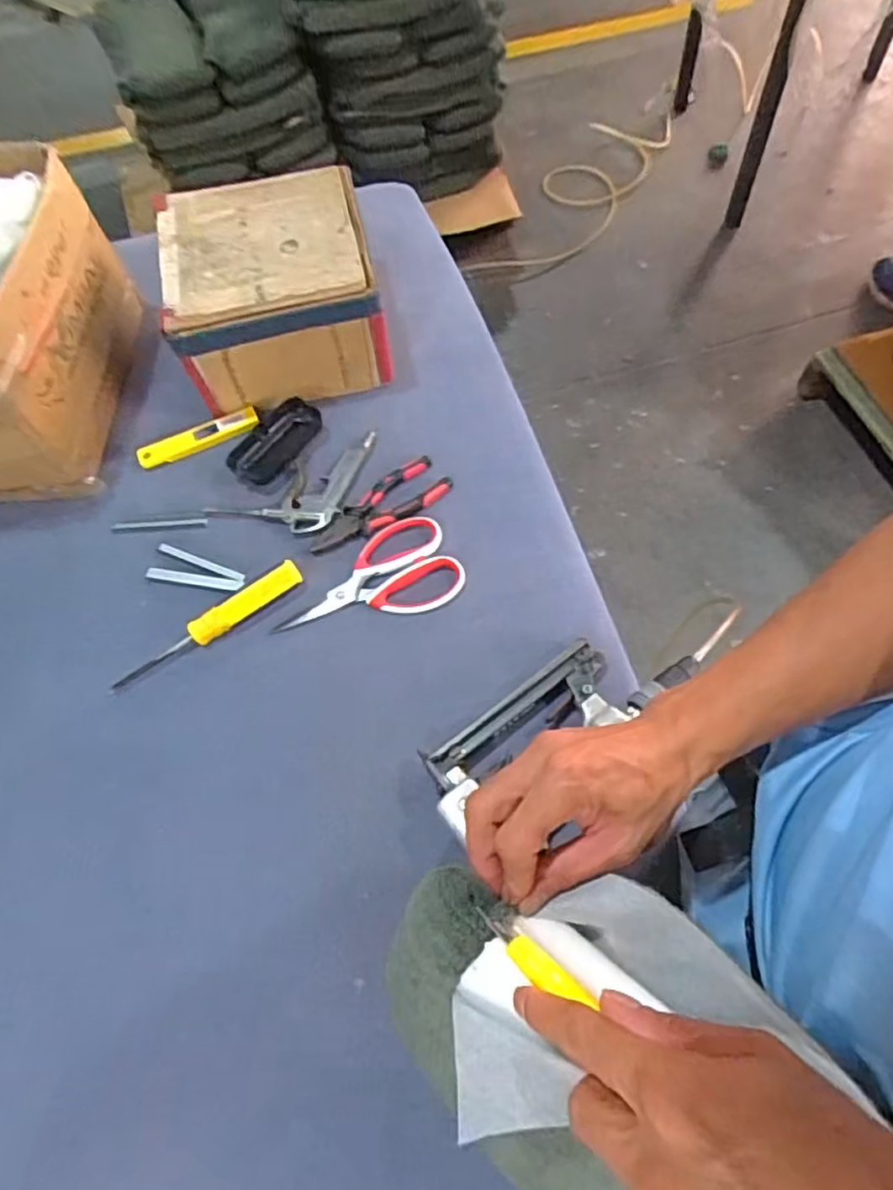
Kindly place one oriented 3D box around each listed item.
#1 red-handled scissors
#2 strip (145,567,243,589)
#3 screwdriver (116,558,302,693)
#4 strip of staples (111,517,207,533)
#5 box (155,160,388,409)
[{"bbox_3d":[-0.076,-0.012,0.646,0.176,0.008,0.099,-24,63,-9],"label":"red-handled scissors"},{"bbox_3d":[-0.252,-0.017,0.666,0.101,0.004,0.012,8,63,8],"label":"strip"},{"bbox_3d":[-0.225,0.027,0.629,0.193,0.020,0.031,-35,66,-14],"label":"screwdriver"},{"bbox_3d":[-0.302,-0.074,0.698,0.101,0.004,0.014,-3,62,2],"label":"strip of staples"},{"bbox_3d":[-0.190,-0.337,0.755,0.211,0.135,0.208,-12,62,-3],"label":"box"}]

